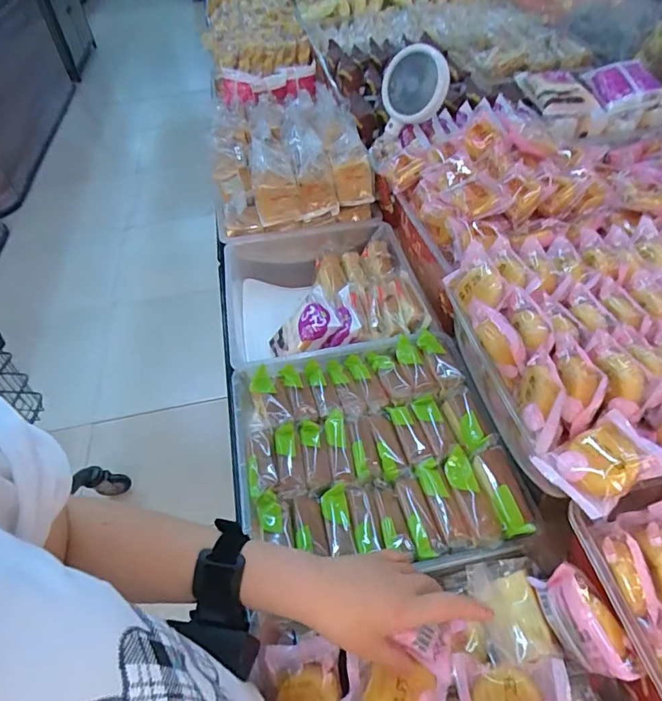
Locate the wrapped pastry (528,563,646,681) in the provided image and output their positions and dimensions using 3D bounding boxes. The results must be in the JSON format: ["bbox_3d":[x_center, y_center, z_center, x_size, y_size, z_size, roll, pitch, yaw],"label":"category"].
[{"bbox_3d":[0.198,0.213,0.383,0.037,0.052,0.087,-16,48,-9],"label":"wrapped pastry"}]

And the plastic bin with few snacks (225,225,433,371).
[{"bbox_3d":[-0.017,-0.054,0.843,0.303,0.186,0.328,-15,48,-8],"label":"plastic bin with few snacks"}]

